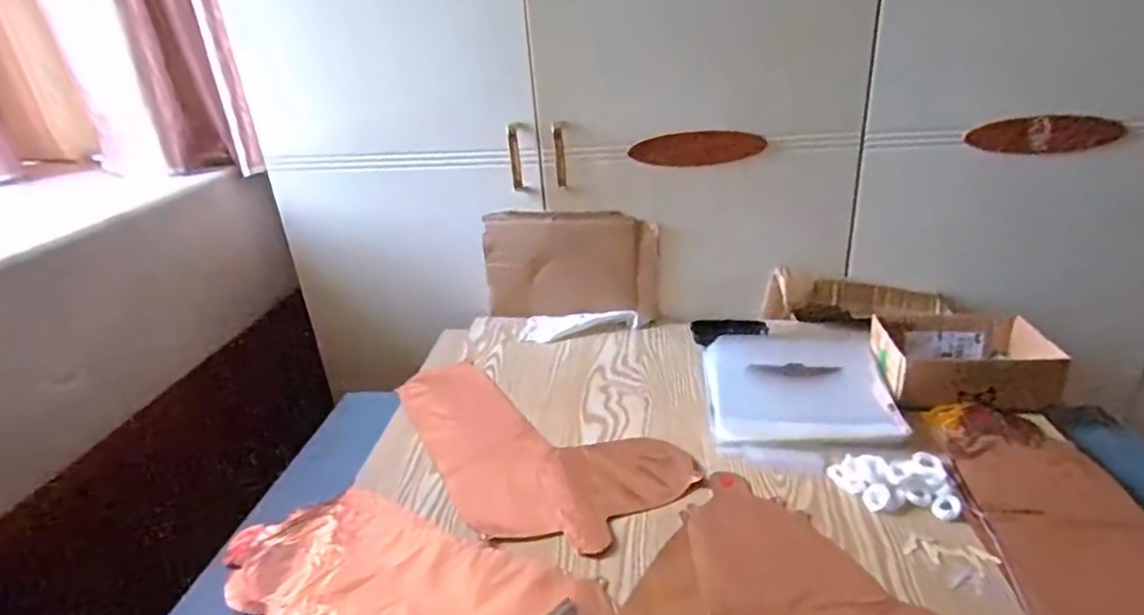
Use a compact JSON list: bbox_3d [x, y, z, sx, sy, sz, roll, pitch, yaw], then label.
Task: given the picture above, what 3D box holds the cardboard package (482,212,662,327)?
[{"bbox_3d":[-0.003,-0.061,1.017,0.285,0.183,0.033,-2,26,7],"label":"cardboard package"}]

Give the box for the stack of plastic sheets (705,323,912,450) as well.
[{"bbox_3d":[0.299,0.093,0.858,0.229,0.018,0.266,-2,26,8],"label":"stack of plastic sheets"}]

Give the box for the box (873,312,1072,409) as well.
[{"bbox_3d":[0.515,0.063,0.831,0.217,0.058,0.166,4,28,19],"label":"box"}]

